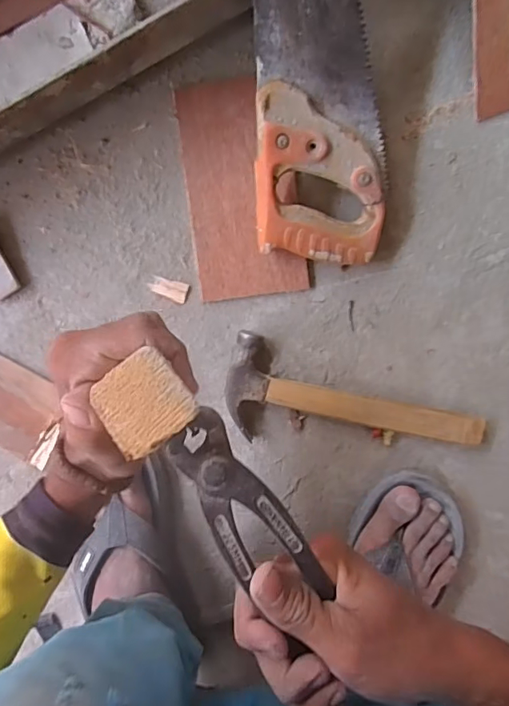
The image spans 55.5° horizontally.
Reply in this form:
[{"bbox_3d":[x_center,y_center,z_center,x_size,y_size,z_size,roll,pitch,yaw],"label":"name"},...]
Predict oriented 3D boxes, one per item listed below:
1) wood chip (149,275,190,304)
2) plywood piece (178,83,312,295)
[{"bbox_3d":[-0.083,-0.062,0.468,0.036,0.004,0.019,18,96,-1],"label":"wood chip"},{"bbox_3d":[-0.012,-0.151,0.452,0.100,0.011,0.194,-7,96,2],"label":"plywood piece"}]

